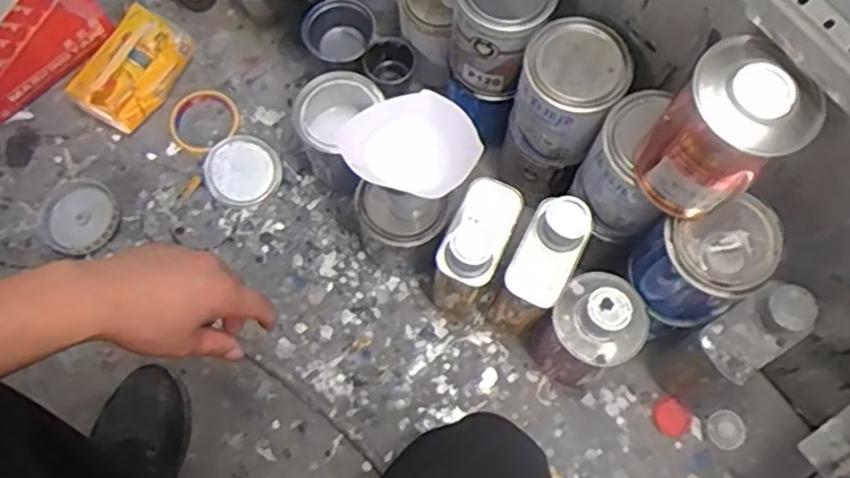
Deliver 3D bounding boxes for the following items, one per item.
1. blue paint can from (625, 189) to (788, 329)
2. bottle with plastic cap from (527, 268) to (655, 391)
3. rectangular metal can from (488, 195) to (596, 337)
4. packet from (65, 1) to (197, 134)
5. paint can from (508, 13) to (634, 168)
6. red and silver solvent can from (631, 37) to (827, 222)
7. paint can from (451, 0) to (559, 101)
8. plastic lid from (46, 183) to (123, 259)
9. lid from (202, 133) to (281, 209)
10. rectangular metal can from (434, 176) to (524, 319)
[{"bbox_3d":[0.276,0.023,0.717,0.103,0.139,0.101,-16,72,-6],"label":"blue paint can"},{"bbox_3d":[0.182,0.104,0.804,0.088,0.181,0.091,0,71,-1],"label":"bottle with plastic cap"},{"bbox_3d":[0.123,0.038,0.806,0.066,0.215,0.105,28,73,8],"label":"rectangular metal can"},{"bbox_3d":[-0.396,-0.230,0.972,0.096,0.063,0.162,30,73,9],"label":"packet"},{"bbox_3d":[0.152,-0.154,0.772,0.101,0.143,0.097,0,71,-1],"label":"paint can"},{"bbox_3d":[0.244,-0.080,0.608,0.081,0.163,0.093,-34,75,-12],"label":"red and silver solvent can"},{"bbox_3d":[0.084,-0.239,0.800,0.099,0.129,0.107,0,71,-1],"label":"paint can"},{"bbox_3d":[-0.443,-0.028,0.932,0.095,0.024,0.093,0,71,-1],"label":"plastic lid"},{"bbox_3d":[-0.245,-0.091,0.961,0.096,0.015,0.094,0,71,-1],"label":"lid"},{"bbox_3d":[0.056,0.014,0.814,0.061,0.210,0.107,24,72,7],"label":"rectangular metal can"}]

